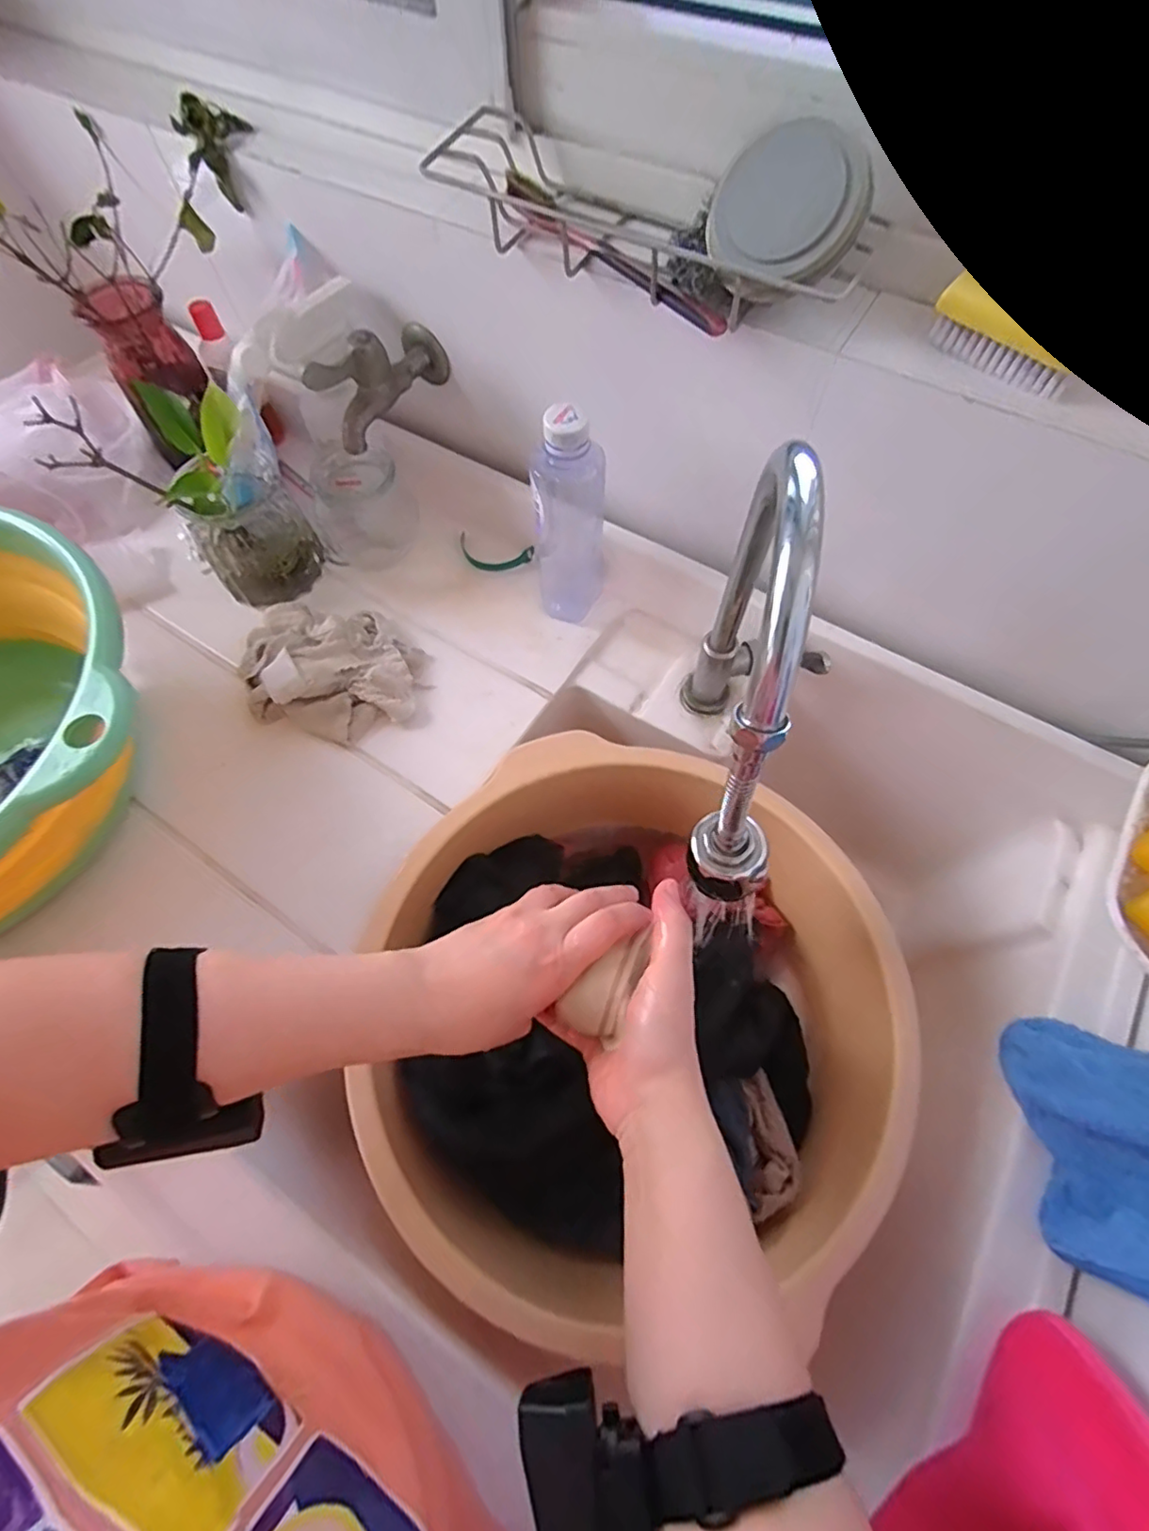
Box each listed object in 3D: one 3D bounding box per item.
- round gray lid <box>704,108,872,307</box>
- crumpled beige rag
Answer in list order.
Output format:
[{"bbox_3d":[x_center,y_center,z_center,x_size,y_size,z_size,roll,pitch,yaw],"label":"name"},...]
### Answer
[{"bbox_3d":[0.113,-0.297,0.329,0.077,0.013,0.074,5,102,24],"label":"round gray lid"},{"bbox_3d":[-0.209,-0.088,0.530,0.161,0.047,0.124,16,66,8],"label":"crumpled beige rag"}]

